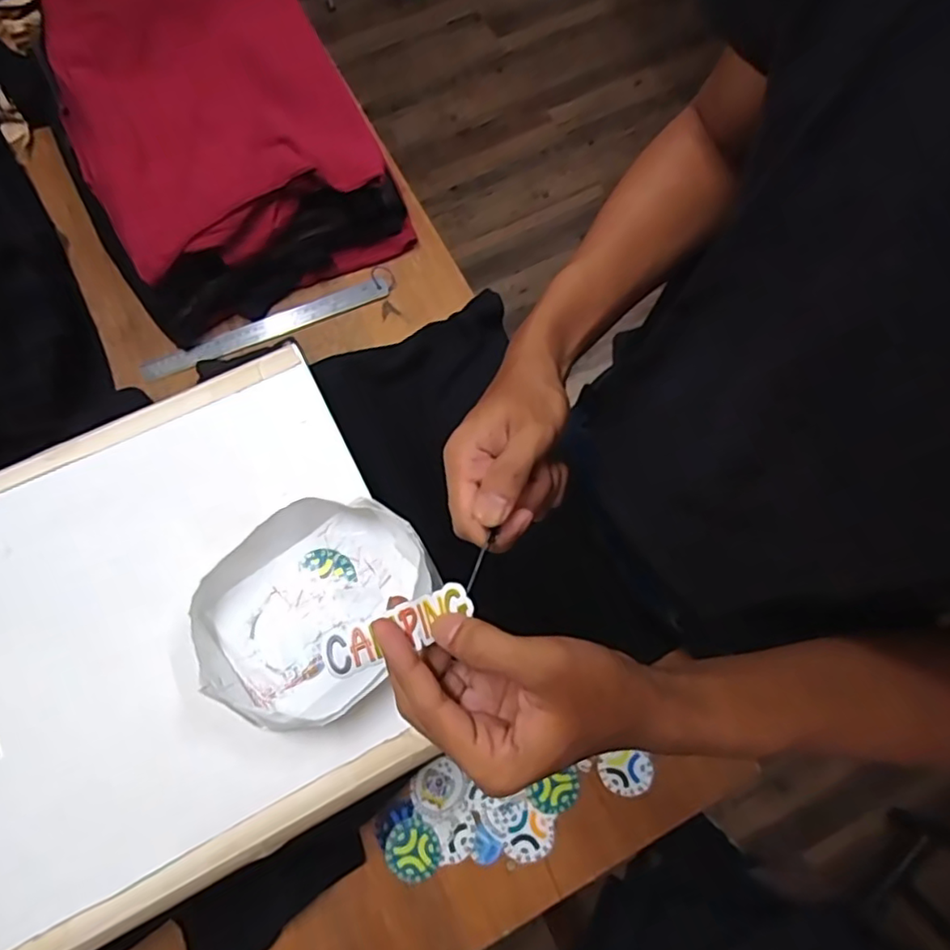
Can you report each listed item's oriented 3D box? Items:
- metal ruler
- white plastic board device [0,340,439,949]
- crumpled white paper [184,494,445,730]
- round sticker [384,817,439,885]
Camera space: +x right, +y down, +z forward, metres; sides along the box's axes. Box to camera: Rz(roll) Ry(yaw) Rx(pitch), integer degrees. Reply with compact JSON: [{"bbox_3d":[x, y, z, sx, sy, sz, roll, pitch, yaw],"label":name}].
[{"bbox_3d":[-0.265,-0.188,0.777,0.319,0.008,0.035,-23,75,-7],"label":"metal ruler"},{"bbox_3d":[-0.315,0.151,0.515,0.499,0.026,0.402,-26,77,-6],"label":"white plastic board device"},{"bbox_3d":[-0.130,0.108,0.510,0.172,0.049,0.195,29,76,8],"label":"crumpled white paper"},{"bbox_3d":[-0.065,0.387,0.627,0.054,0.004,0.059,0,74,0],"label":"round sticker"}]

